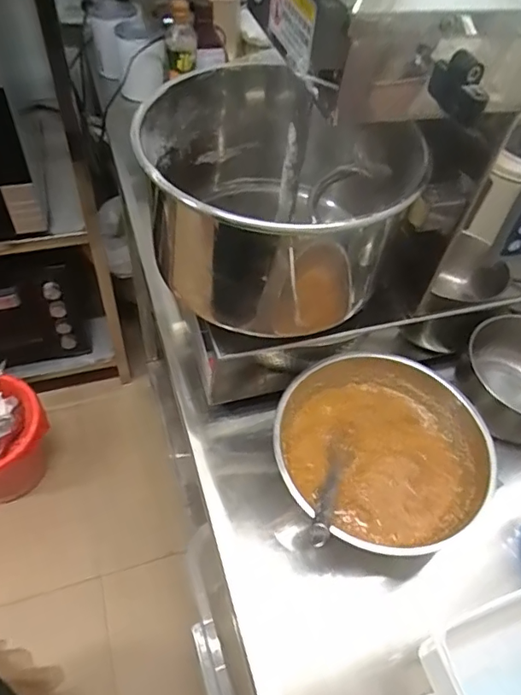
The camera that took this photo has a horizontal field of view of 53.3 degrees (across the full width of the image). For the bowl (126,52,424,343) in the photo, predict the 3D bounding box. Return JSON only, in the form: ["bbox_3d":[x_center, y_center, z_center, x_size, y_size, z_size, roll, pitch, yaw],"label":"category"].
[{"bbox_3d":[0.010,-0.157,0.580,0.290,0.186,0.261,37,57,21],"label":"bowl"}]

